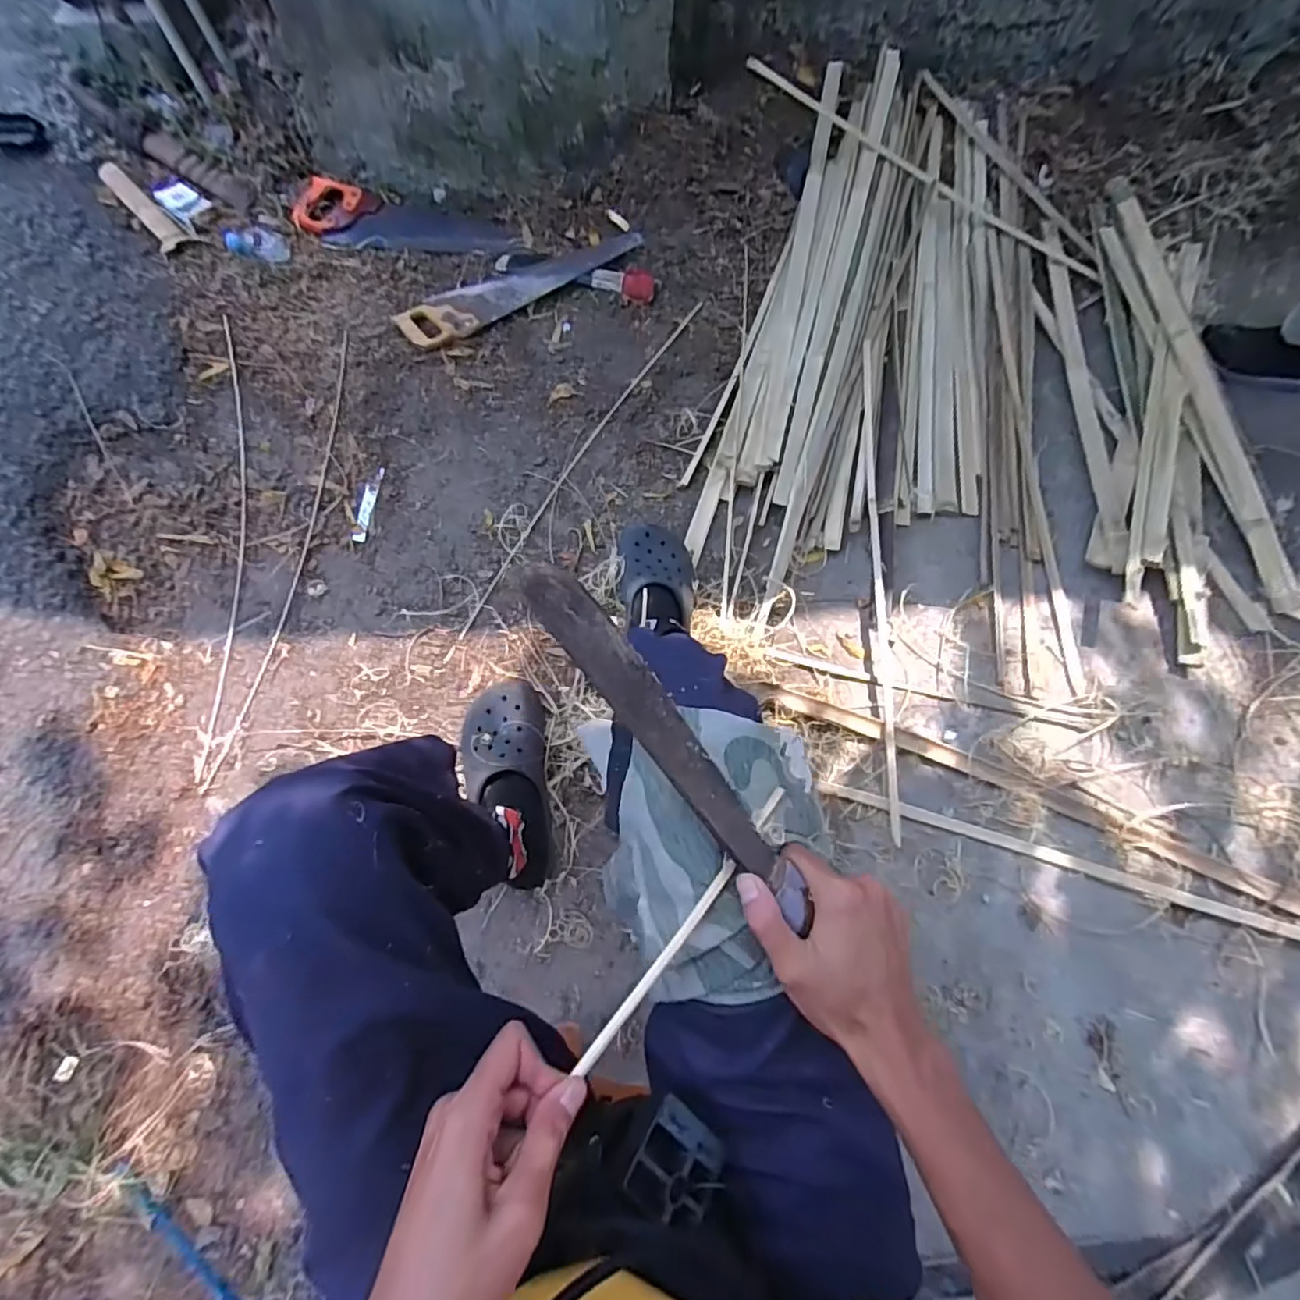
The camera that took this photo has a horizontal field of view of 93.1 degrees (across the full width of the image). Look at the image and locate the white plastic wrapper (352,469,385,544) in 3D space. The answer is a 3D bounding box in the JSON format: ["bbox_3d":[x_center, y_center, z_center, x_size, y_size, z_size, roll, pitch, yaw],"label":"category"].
[{"bbox_3d":[-0.495,-0.256,1.082,0.026,0.005,0.147,6,70,0],"label":"white plastic wrapper"}]

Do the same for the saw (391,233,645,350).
[{"bbox_3d":[-0.258,-0.742,1.244,0.508,0.031,0.111,-30,74,-12],"label":"saw"}]

